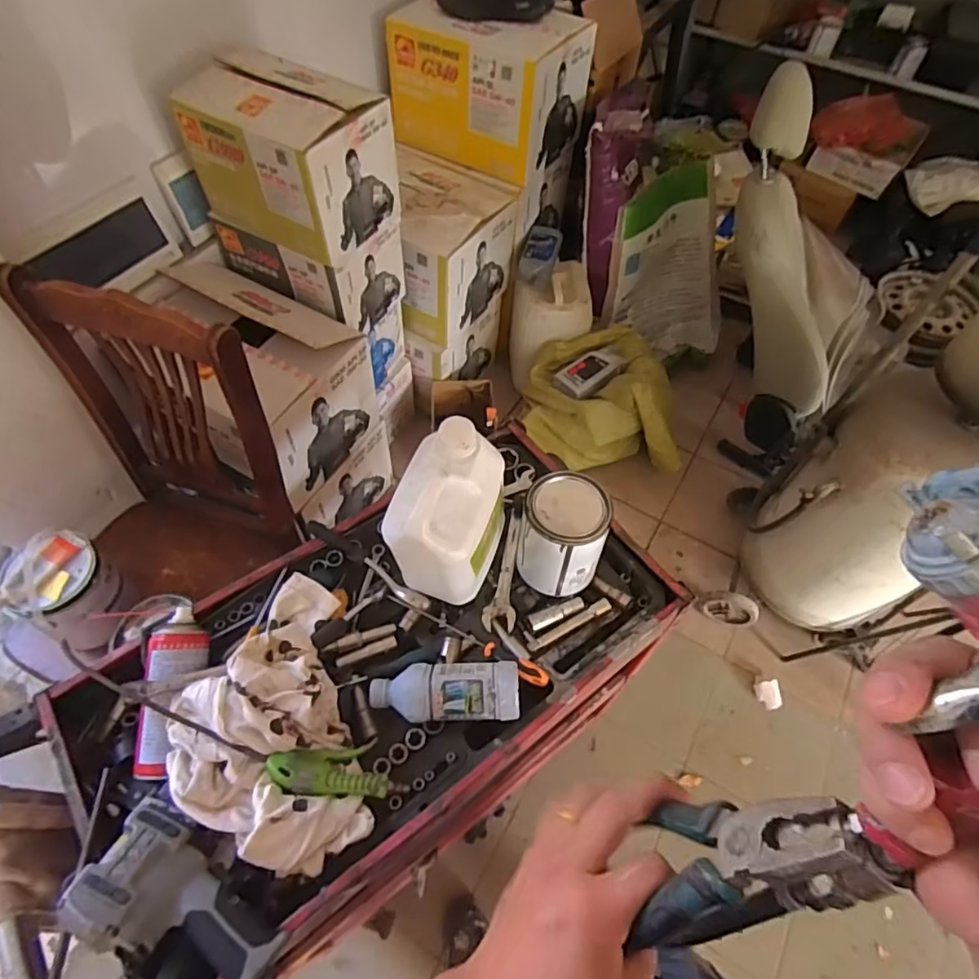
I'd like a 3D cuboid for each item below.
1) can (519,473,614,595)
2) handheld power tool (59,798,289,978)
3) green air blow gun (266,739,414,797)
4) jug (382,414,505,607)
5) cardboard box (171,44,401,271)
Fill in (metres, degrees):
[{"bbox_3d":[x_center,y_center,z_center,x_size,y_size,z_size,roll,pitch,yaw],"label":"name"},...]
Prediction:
[{"bbox_3d":[0.095,0.062,0.753,0.100,0.142,0.107,1,57,-2],"label":"can"},{"bbox_3d":[-0.295,0.405,0.528,0.206,0.072,0.129,37,63,19],"label":"handheld power tool"},{"bbox_3d":[-0.164,0.304,0.637,0.146,0.033,0.060,18,55,-20],"label":"green air blow gun"},{"bbox_3d":[-0.051,0.038,0.692,0.107,0.214,0.136,20,58,9],"label":"jug"},{"bbox_3d":[-0.412,-0.698,1.221,0.355,0.266,0.248,29,60,15],"label":"cardboard box"}]

